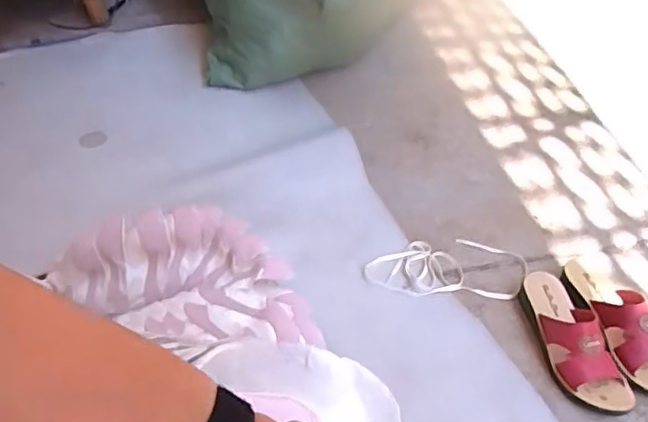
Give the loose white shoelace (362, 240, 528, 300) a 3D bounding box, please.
[{"bbox_3d":[0.198,0.089,0.994,0.262,0.016,0.121,3,46,0],"label":"loose white shoelace"}]

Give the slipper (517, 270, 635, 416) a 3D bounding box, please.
[{"bbox_3d":[0.355,0.174,0.876,0.084,0.080,0.230,-8,48,-11],"label":"slipper"}]

